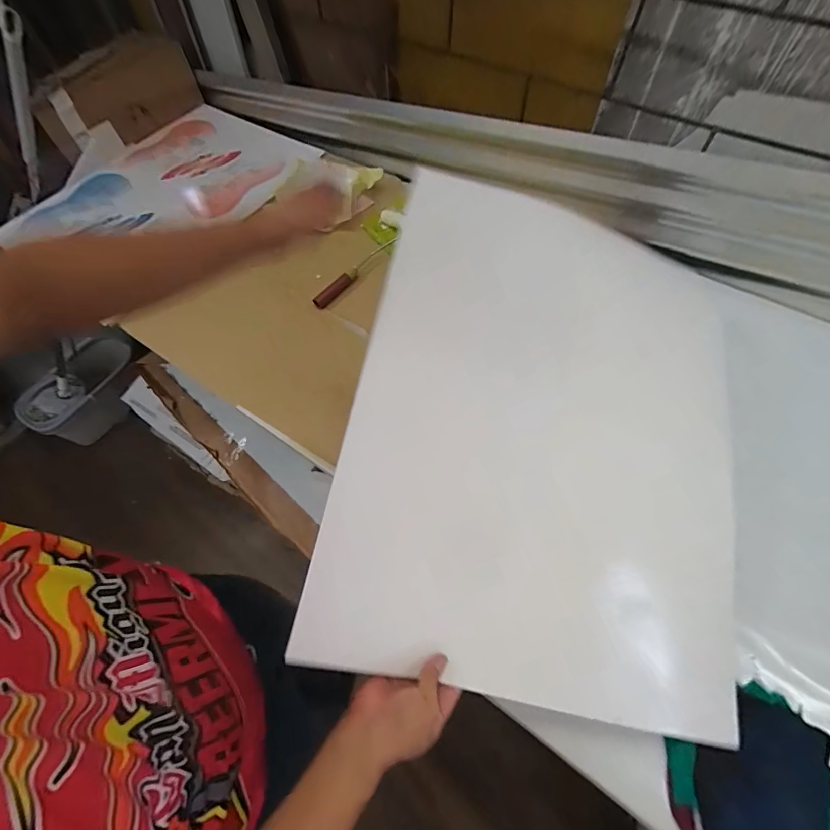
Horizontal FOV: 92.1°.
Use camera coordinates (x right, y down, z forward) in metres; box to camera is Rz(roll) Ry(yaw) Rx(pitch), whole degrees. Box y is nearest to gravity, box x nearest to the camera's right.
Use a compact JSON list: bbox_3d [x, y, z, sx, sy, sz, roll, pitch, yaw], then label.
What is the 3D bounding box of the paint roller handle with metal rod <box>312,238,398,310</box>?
[{"bbox_3d":[-0.131,-0.325,0.895,0.027,0.035,0.255,33,69,19],"label":"paint roller handle with metal rod"}]

